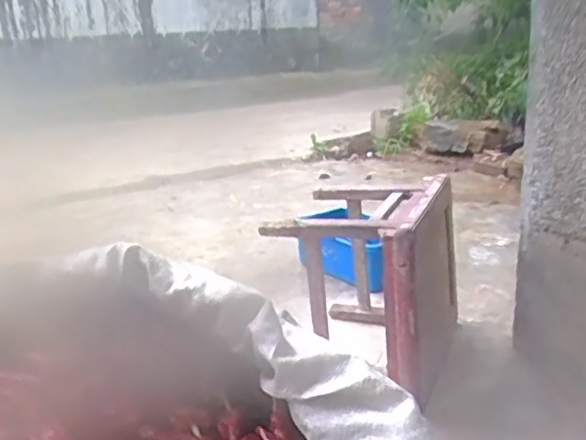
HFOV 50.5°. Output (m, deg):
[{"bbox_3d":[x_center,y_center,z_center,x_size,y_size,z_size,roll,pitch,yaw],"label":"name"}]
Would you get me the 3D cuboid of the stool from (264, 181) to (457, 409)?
[{"bbox_3d":[0.174,0.127,1.372,0.346,0.374,0.357,9,21,30],"label":"stool"}]

